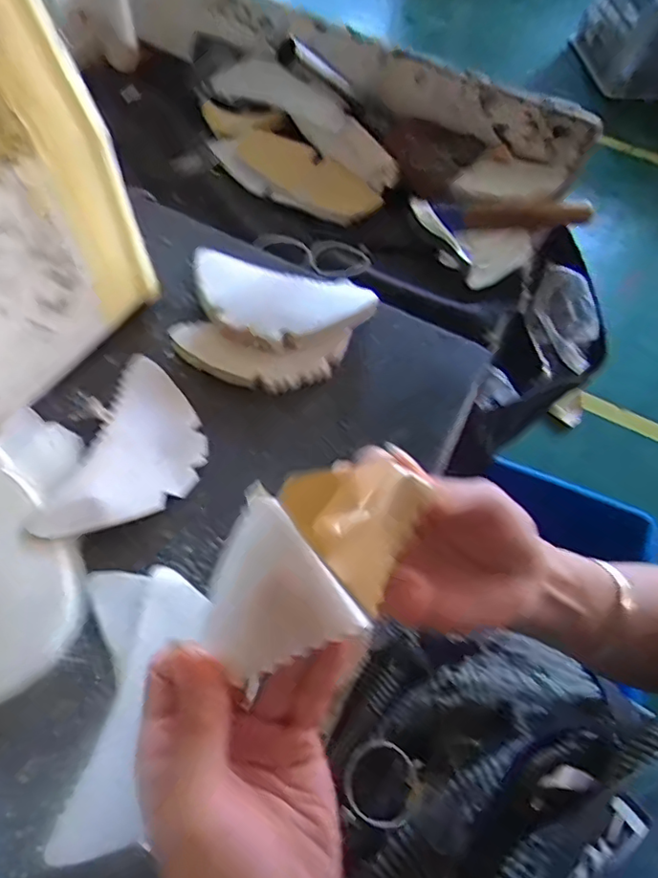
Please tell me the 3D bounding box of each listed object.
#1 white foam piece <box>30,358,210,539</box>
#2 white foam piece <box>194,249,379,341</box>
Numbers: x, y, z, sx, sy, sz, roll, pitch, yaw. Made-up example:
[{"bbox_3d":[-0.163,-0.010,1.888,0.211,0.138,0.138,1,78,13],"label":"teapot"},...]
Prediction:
[{"bbox_3d":[-0.127,0.006,0.392,0.077,0.016,0.145,13,61,4],"label":"white foam piece"},{"bbox_3d":[-0.042,-0.105,0.458,0.147,0.030,0.077,13,61,4],"label":"white foam piece"}]

